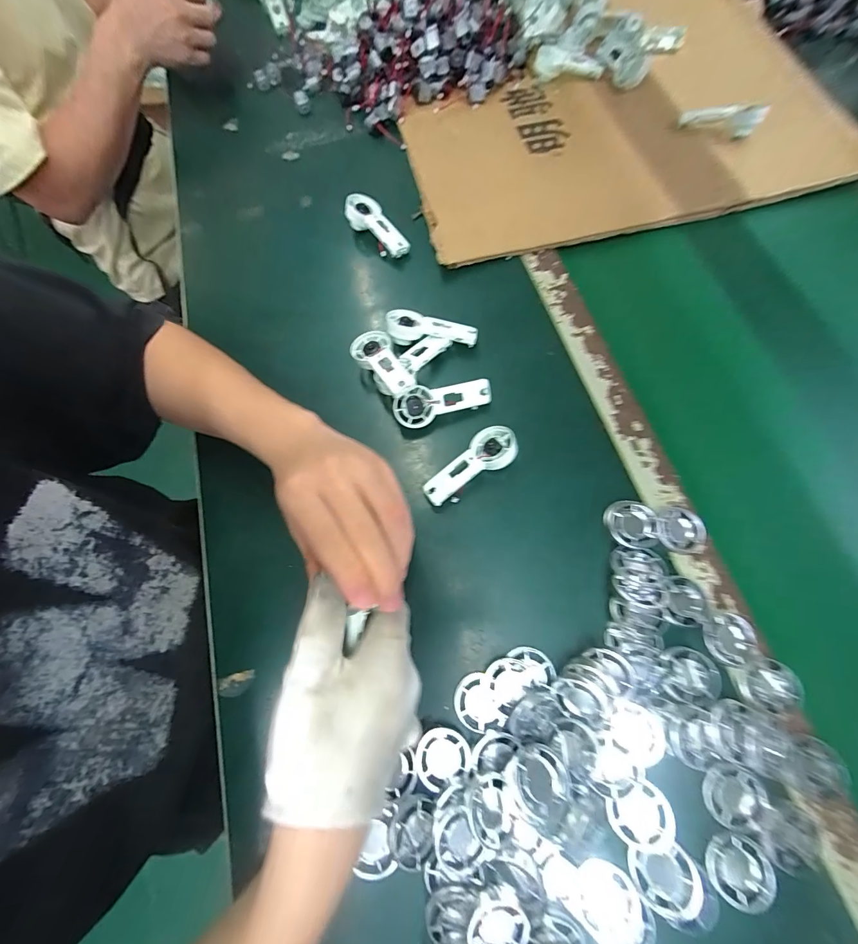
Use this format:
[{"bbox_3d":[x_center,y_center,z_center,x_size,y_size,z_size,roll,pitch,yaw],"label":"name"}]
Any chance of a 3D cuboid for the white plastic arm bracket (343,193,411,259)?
[{"bbox_3d":[-0.063,-0.292,0.453,0.041,0.026,0.086,-34,73,-9],"label":"white plastic arm bracket"}]

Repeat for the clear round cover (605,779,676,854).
[{"bbox_3d":[0.143,0.232,0.256,0.040,0.009,0.034,-27,72,-6],"label":"clear round cover"}]

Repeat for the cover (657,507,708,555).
[{"bbox_3d":[0.217,0.051,0.331,0.037,0.013,0.038,-1,71,2],"label":"cover"}]

